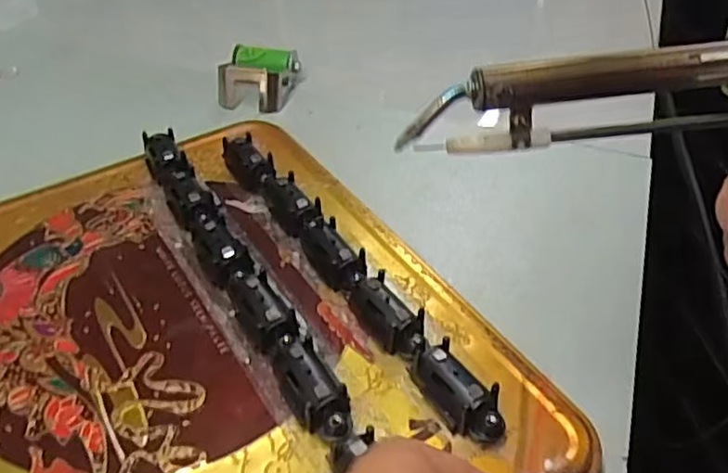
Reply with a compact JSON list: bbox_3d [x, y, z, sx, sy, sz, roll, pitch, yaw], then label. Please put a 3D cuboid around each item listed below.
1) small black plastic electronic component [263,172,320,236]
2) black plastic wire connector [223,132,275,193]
[{"bbox_3d":[-0.031,-0.013,0.277,0.015,0.013,0.032,-24,48,-24],"label":"small black plastic electronic component"},{"bbox_3d":[-0.053,-0.034,0.299,0.016,0.014,0.033,-22,47,-22],"label":"black plastic wire connector"}]

